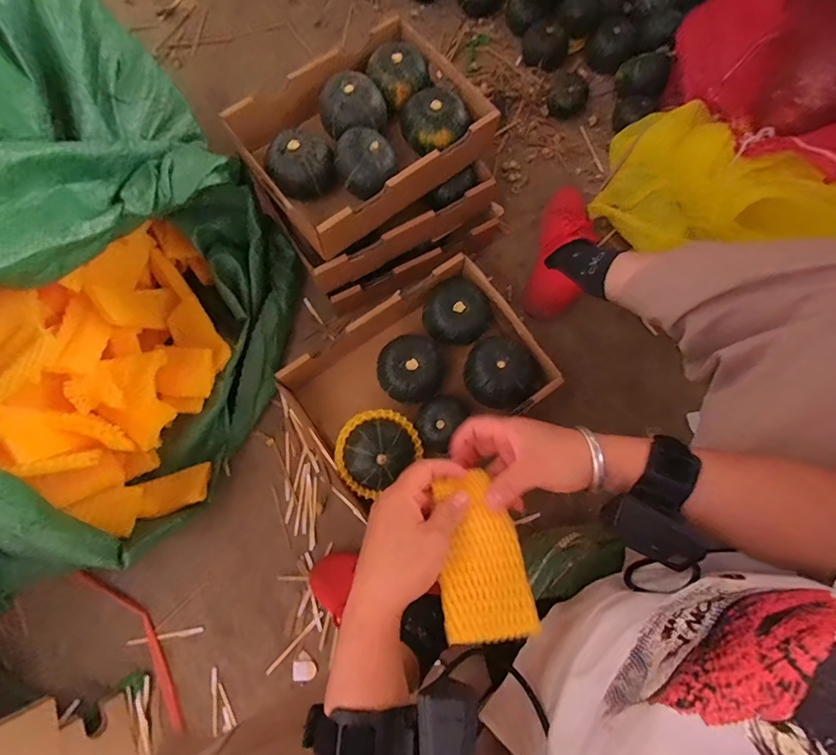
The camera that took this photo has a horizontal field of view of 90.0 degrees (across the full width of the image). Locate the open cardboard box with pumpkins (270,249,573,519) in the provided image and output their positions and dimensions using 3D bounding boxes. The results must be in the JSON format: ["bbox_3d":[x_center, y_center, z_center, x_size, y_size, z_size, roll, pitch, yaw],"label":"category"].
[{"bbox_3d":[0.003,0.005,0.557,0.304,0.069,0.216,-37,79,-9],"label":"open cardboard box with pumpkins"}]

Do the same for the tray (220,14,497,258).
[{"bbox_3d":[-0.072,-0.341,0.585,0.317,0.071,0.256,-37,79,-9],"label":"tray"}]

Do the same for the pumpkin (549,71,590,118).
[{"bbox_3d":[0.285,-0.530,0.794,0.056,0.060,0.069,-21,77,-6],"label":"pumpkin"}]

